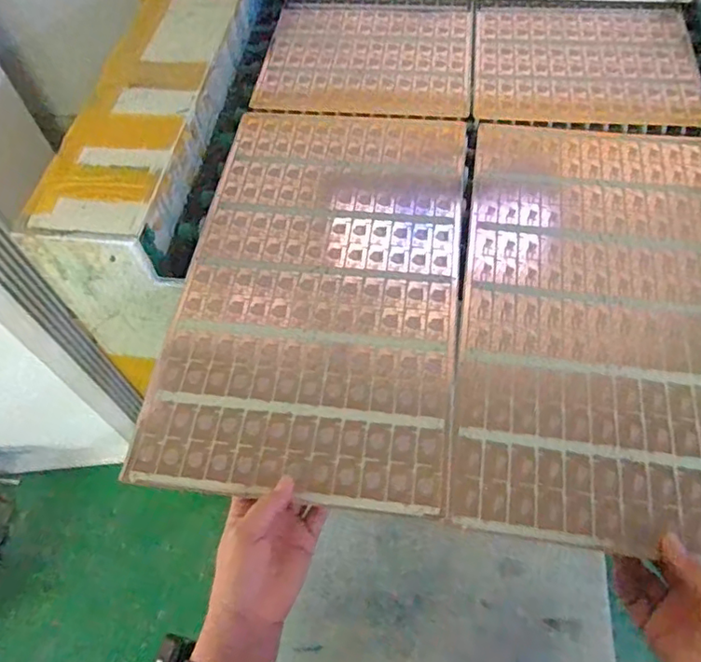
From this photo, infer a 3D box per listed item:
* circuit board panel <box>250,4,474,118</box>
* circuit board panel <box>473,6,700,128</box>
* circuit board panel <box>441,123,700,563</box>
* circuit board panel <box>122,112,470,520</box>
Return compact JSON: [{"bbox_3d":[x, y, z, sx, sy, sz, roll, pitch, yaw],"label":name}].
[{"bbox_3d":[0.024,-0.414,0.857,0.300,0.011,0.276,4,58,5],"label":"circuit board panel"},{"bbox_3d":[0.336,-0.389,0.821,0.301,0.007,0.266,6,59,6],"label":"circuit board panel"},{"bbox_3d":[0.280,-0.035,0.620,0.305,0.011,0.525,8,59,7],"label":"circuit board panel"},{"bbox_3d":[-0.031,-0.068,0.649,0.301,0.008,0.516,6,59,6],"label":"circuit board panel"}]

